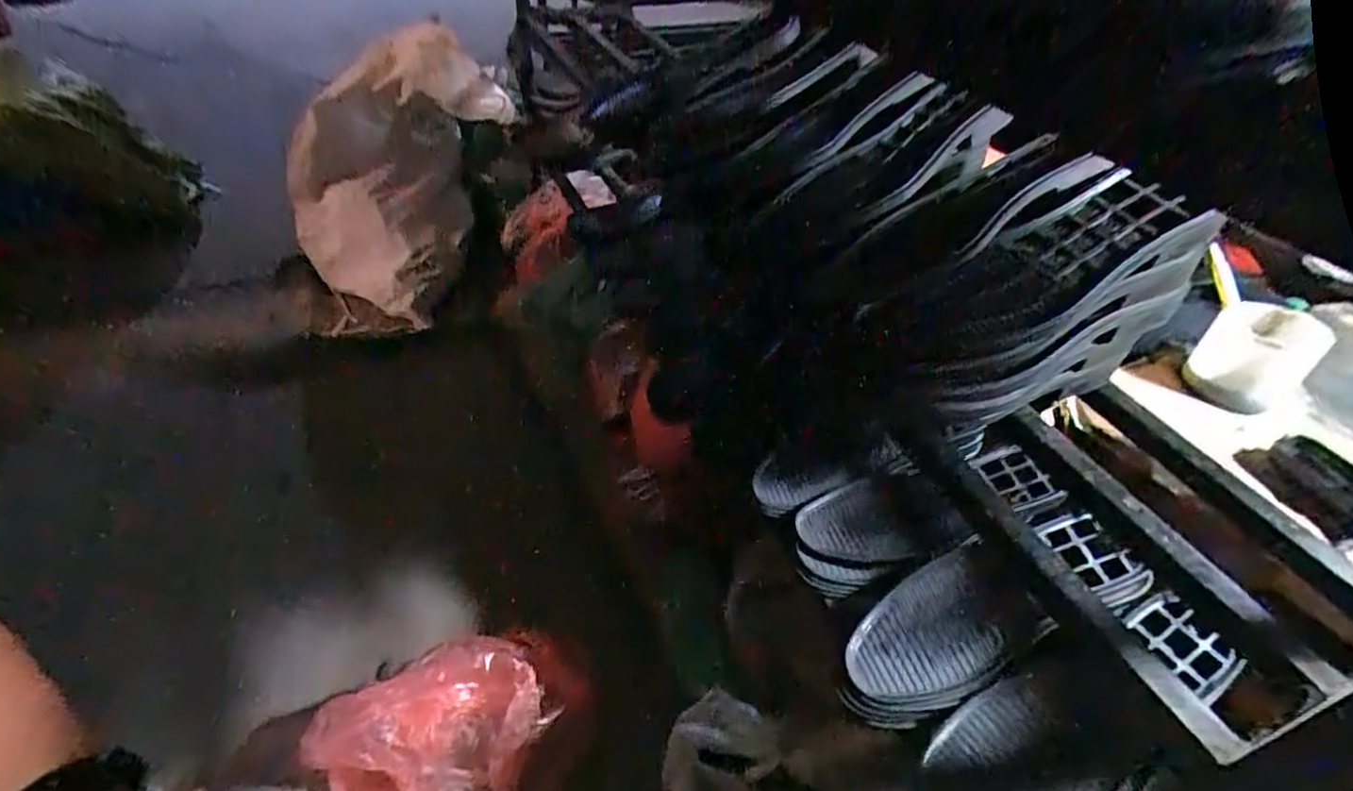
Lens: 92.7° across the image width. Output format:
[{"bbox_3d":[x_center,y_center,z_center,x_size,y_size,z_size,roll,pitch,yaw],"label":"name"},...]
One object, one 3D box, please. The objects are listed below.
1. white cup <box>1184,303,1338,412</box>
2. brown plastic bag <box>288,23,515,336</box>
[{"bbox_3d":[0.582,-0.040,0.649,0.093,0.080,0.087,4,42,-3],"label":"white cup"},{"bbox_3d":[-0.541,-0.368,1.230,0.419,0.566,0.205,7,42,0],"label":"brown plastic bag"}]

